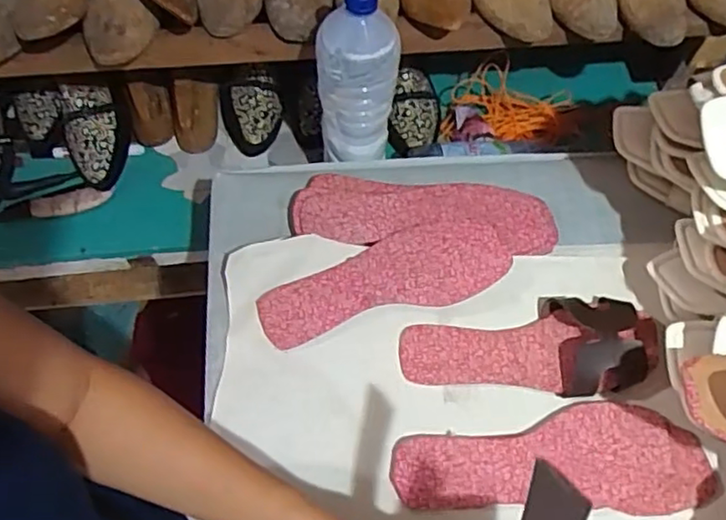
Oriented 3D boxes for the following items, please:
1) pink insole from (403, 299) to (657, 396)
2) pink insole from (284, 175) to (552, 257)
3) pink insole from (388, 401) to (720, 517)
[{"bbox_3d":[0.157,0.076,0.610,0.238,0.024,0.090,0,62,-2],"label":"pink insole"},{"bbox_3d":[0.062,-0.047,0.667,0.261,0.011,0.081,6,59,2],"label":"pink insole"},{"bbox_3d":[0.163,0.170,0.572,0.270,0.006,0.089,2,62,-1],"label":"pink insole"}]

